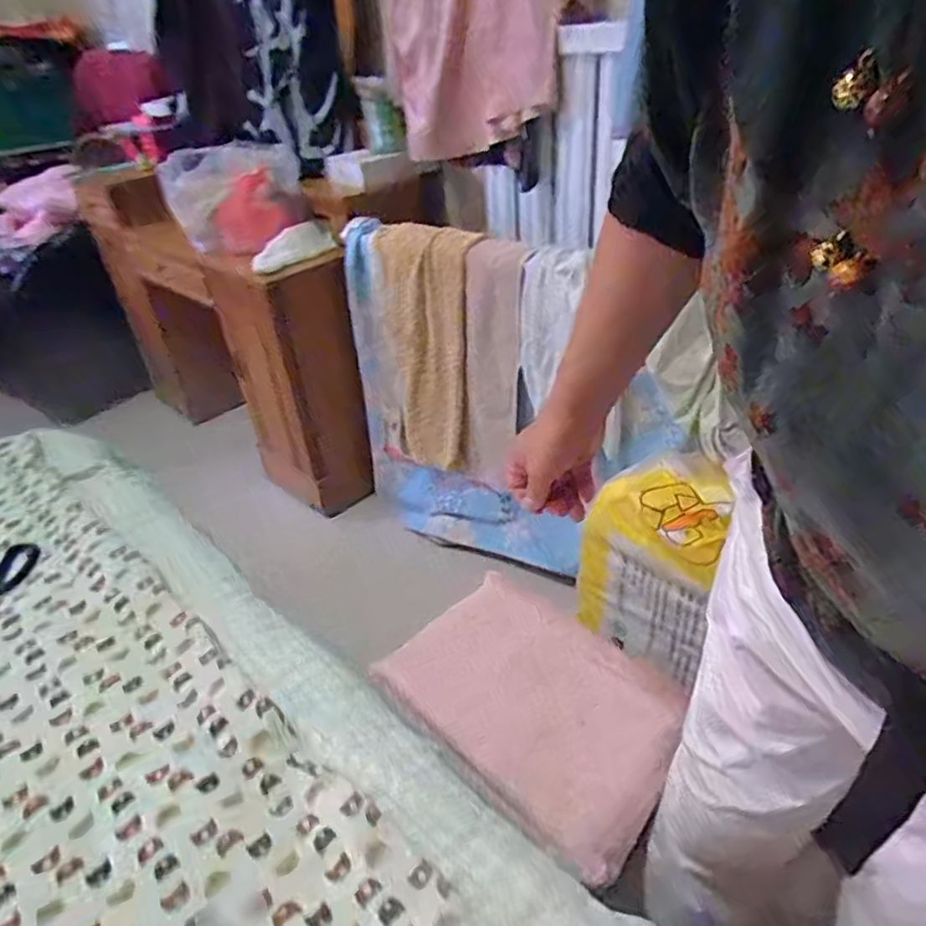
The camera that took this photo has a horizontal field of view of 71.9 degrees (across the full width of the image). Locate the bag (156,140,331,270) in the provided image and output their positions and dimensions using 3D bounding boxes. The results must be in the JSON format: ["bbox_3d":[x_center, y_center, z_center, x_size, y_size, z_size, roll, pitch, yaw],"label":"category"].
[{"bbox_3d":[-0.453,-0.536,1.327,0.289,0.195,0.257,-18,38,-18],"label":"bag"}]

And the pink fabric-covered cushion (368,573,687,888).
[{"bbox_3d":[0.082,0.269,0.754,0.333,0.034,0.234,27,47,36],"label":"pink fabric-covered cushion"}]

